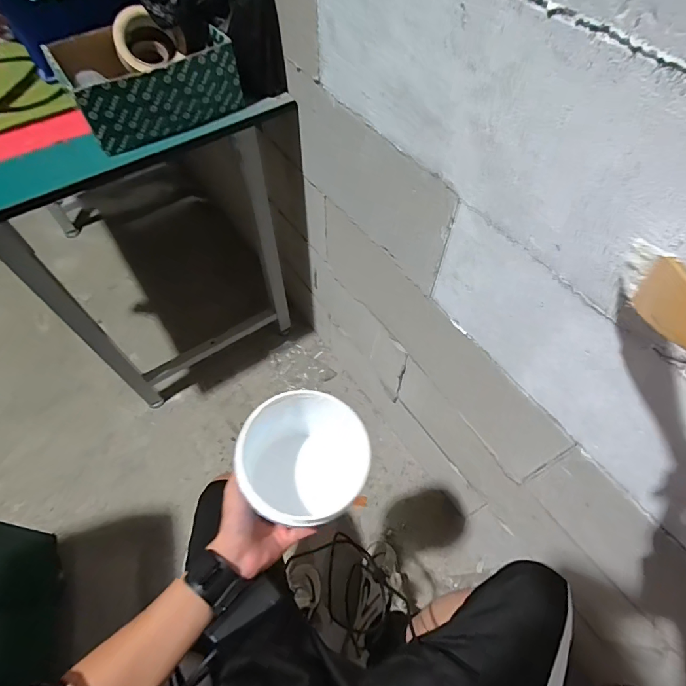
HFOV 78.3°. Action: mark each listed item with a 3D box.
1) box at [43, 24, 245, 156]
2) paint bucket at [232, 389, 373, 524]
[{"bbox_3d":[-0.303,-0.420,0.673,0.236,0.100,0.163,-29,63,-16],"label":"box"},{"bbox_3d":[-0.038,0.134,0.452,0.126,0.131,0.125,0,59,0],"label":"paint bucket"}]

